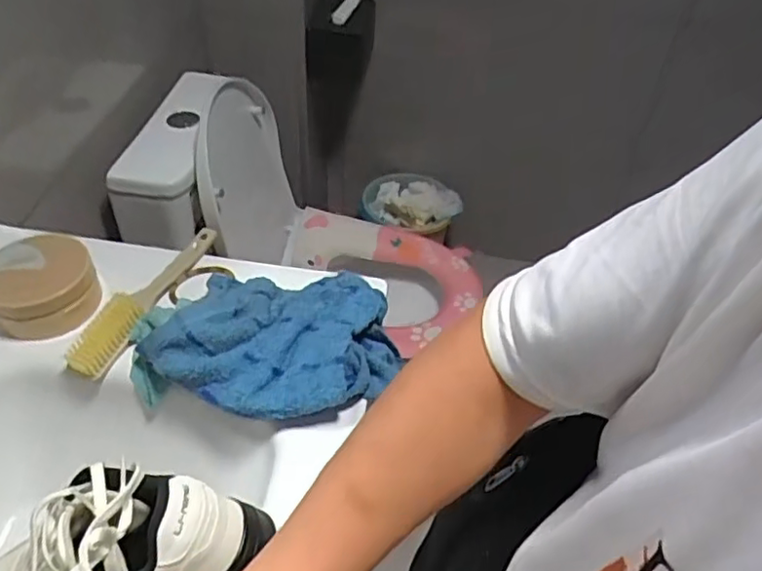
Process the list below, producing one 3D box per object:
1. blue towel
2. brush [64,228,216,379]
[{"bbox_3d":[-0.108,0.050,0.628,0.251,0.060,0.160,6,45,1],"label":"blue towel"},{"bbox_3d":[-0.247,0.006,0.678,0.039,0.028,0.217,19,46,14],"label":"brush"}]

